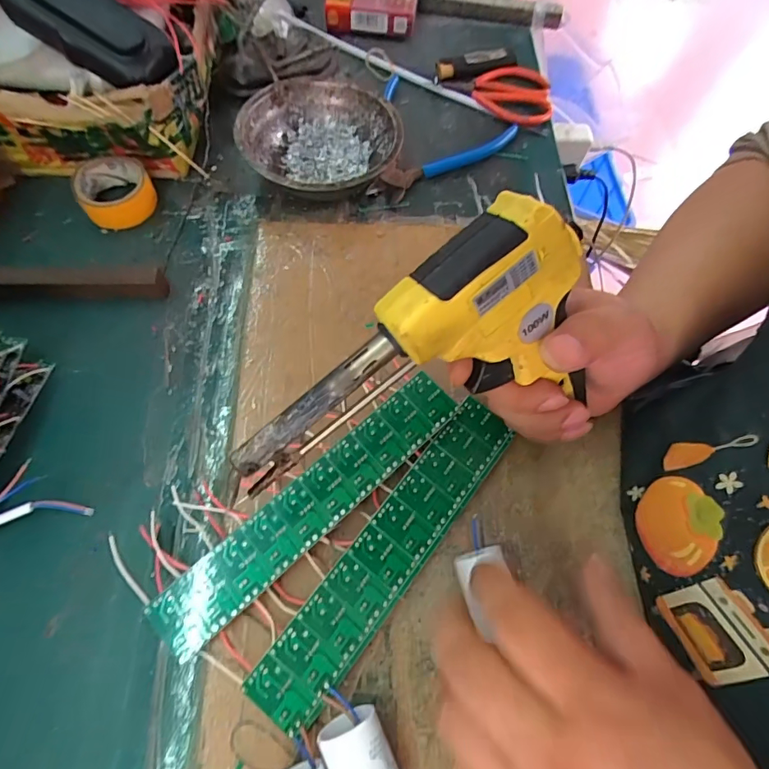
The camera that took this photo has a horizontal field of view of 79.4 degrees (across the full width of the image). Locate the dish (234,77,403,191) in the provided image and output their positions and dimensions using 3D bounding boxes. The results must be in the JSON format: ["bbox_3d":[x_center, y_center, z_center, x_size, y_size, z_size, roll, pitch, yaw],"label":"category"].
[{"bbox_3d":[-0.052,-0.191,0.376,0.122,0.042,0.120,1,66,-2],"label":"dish"}]

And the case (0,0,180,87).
[{"bbox_3d":[-0.205,-0.250,0.324,0.110,0.031,0.042,25,66,-13],"label":"case"}]

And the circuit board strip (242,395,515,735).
[{"bbox_3d":[0.006,0.089,0.262,0.038,0.004,0.197,39,69,9],"label":"circuit board strip"}]

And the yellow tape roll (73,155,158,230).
[{"bbox_3d":[-0.208,-0.150,0.362,0.051,0.026,0.054,-16,68,-10],"label":"yellow tape roll"}]

